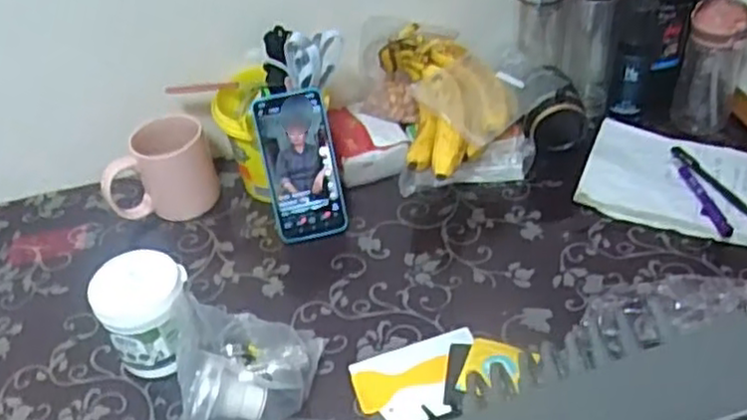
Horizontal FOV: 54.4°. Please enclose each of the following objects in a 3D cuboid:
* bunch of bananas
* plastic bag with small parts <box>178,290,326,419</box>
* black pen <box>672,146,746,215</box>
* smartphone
[{"bbox_3d":[0.096,-0.132,0.856,0.144,0.070,0.204,-10,42,-3],"label":"bunch of bananas"},{"bbox_3d":[-0.125,0.142,0.657,0.122,0.098,0.135,2,42,9],"label":"plastic bag with small parts"},{"bbox_3d":[0.387,-0.032,0.828,0.017,0.006,0.136,-18,43,-12],"label":"black pen"},{"bbox_3d":[-0.082,-0.049,0.827,0.079,0.170,0.012,-11,18,-5],"label":"smartphone"}]

